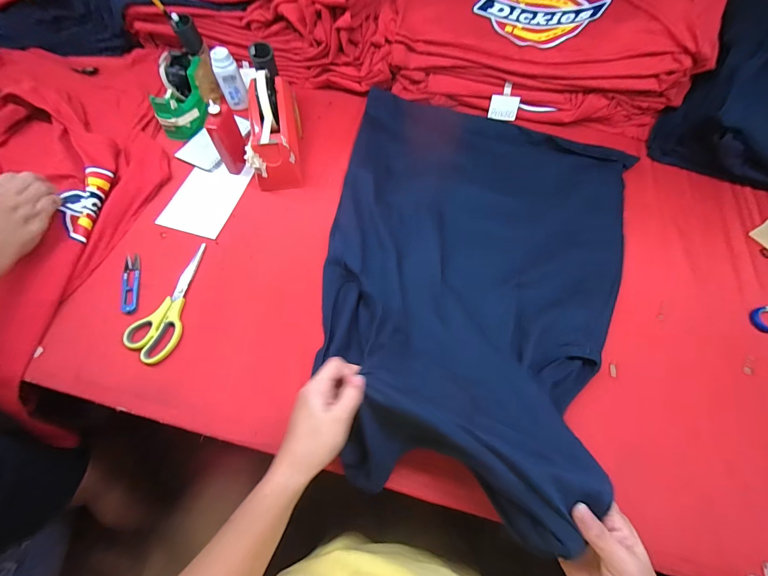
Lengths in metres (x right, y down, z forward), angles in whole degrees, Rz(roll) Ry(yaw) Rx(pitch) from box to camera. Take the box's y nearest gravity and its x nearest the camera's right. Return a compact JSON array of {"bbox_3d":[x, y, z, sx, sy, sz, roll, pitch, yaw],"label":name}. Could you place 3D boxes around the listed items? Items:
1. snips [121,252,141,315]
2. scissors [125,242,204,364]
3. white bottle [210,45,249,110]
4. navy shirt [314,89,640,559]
[{"bbox_3d":[-0.383,-0.009,0.504,0.022,0.006,0.099,-14,67,-7],"label":"snips"},{"bbox_3d":[-0.322,0.017,0.490,0.069,0.011,0.186,2,66,0],"label":"scissors"},{"bbox_3d":[-0.291,-0.394,0.628,0.043,0.096,0.029,-24,68,-11],"label":"white bottle"},{"bbox_3d":[0.128,-0.073,0.480,0.429,0.118,0.652,13,66,5],"label":"navy shirt"}]

